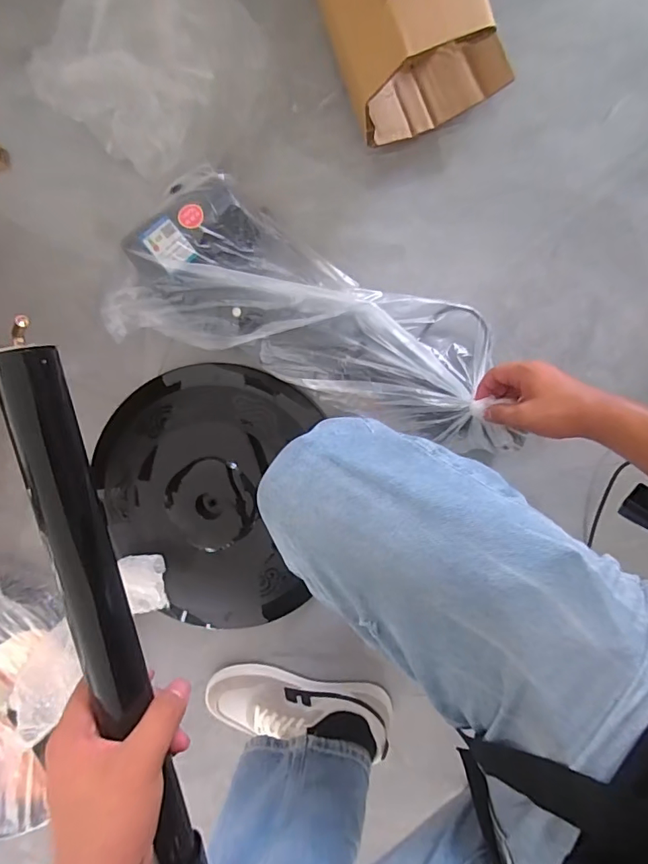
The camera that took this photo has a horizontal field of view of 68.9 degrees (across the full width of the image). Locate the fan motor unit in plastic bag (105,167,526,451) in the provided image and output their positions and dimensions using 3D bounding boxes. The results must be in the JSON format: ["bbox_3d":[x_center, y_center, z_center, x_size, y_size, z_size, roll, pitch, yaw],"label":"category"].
[{"bbox_3d":[0.001,-0.133,0.603,0.500,0.081,0.205,25,100,0],"label":"fan motor unit in plastic bag"}]

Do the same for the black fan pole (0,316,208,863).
[{"bbox_3d":[-0.142,0.145,0.316,0.028,0.030,0.421,-11,99,7],"label":"black fan pole"}]

